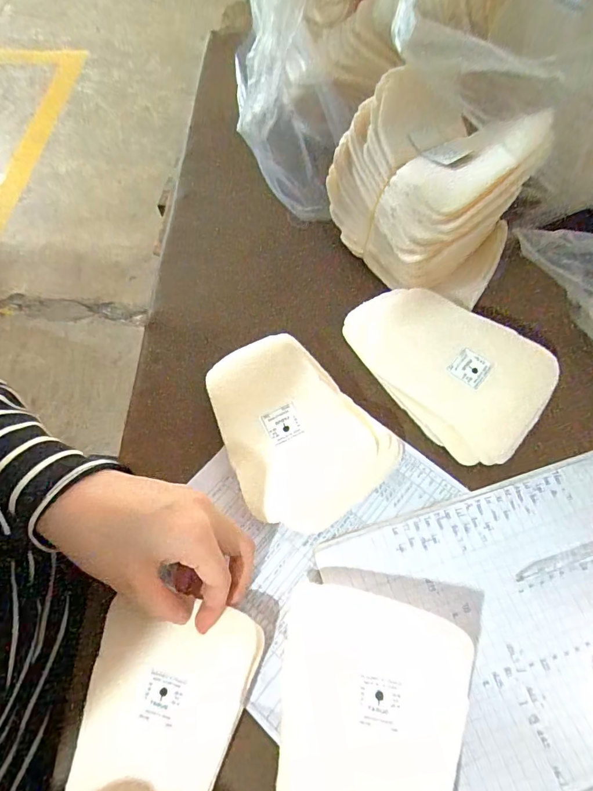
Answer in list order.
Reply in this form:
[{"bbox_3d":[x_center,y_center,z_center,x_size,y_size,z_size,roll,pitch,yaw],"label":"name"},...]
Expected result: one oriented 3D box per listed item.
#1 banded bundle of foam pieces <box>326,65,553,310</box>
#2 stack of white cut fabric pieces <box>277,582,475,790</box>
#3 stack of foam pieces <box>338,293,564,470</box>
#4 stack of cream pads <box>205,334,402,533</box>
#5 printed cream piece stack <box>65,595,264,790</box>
[{"bbox_3d":[0.097,-0.171,0.364,0.168,0.116,0.097,37,71,19],"label":"banded bundle of foam pieces"},{"bbox_3d":[0.034,0.197,0.258,0.103,0.037,0.151,13,65,9],"label":"stack of white cut fabric pieces"},{"bbox_3d":[0.113,-0.027,0.362,0.162,0.032,0.098,38,71,19],"label":"stack of foam pieces"},{"bbox_3d":[-0.008,0.027,0.348,0.107,0.027,0.150,-40,68,-16],"label":"stack of cream pads"},{"bbox_3d":[-0.085,0.199,0.271,0.096,0.011,0.133,12,66,8],"label":"printed cream piece stack"}]

